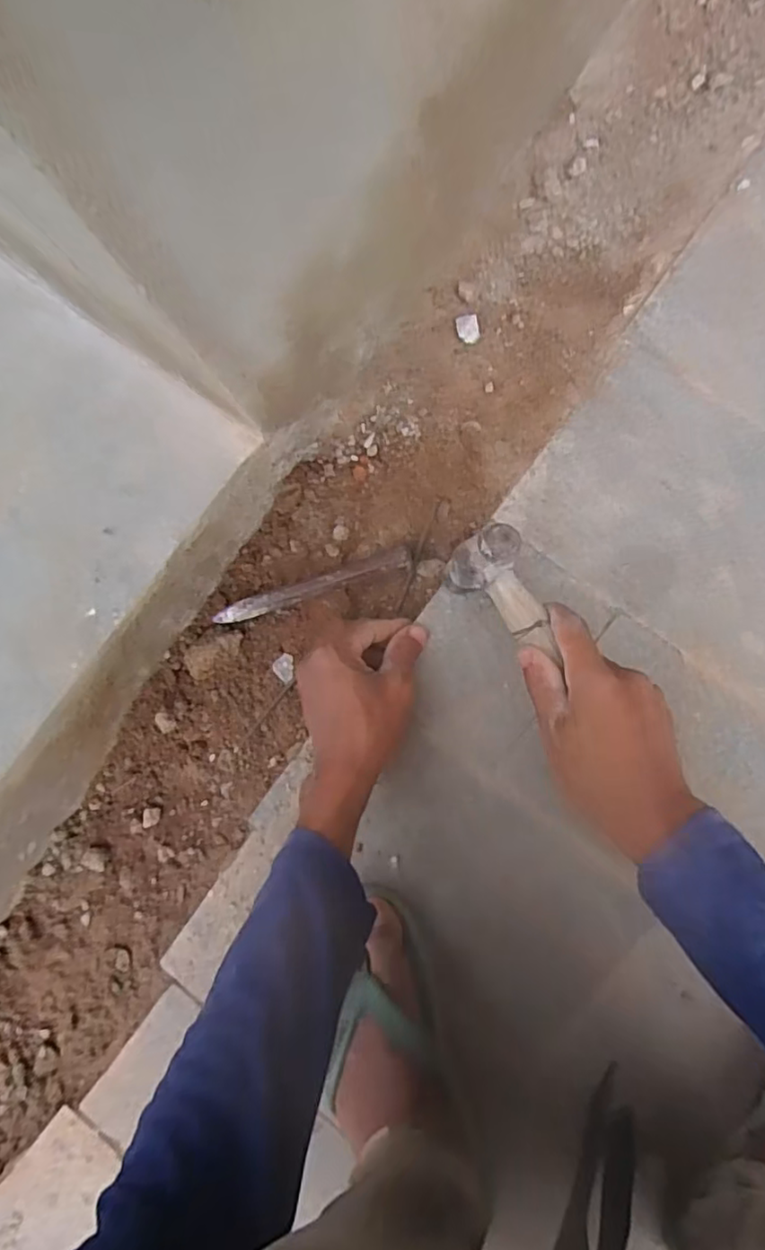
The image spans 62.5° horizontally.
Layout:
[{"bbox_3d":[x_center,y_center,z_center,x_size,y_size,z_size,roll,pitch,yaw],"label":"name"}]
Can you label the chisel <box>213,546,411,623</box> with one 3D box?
[{"bbox_3d":[-0.054,-0.030,0.490,0.155,0.021,0.017,-18,83,5],"label":"chisel"}]

